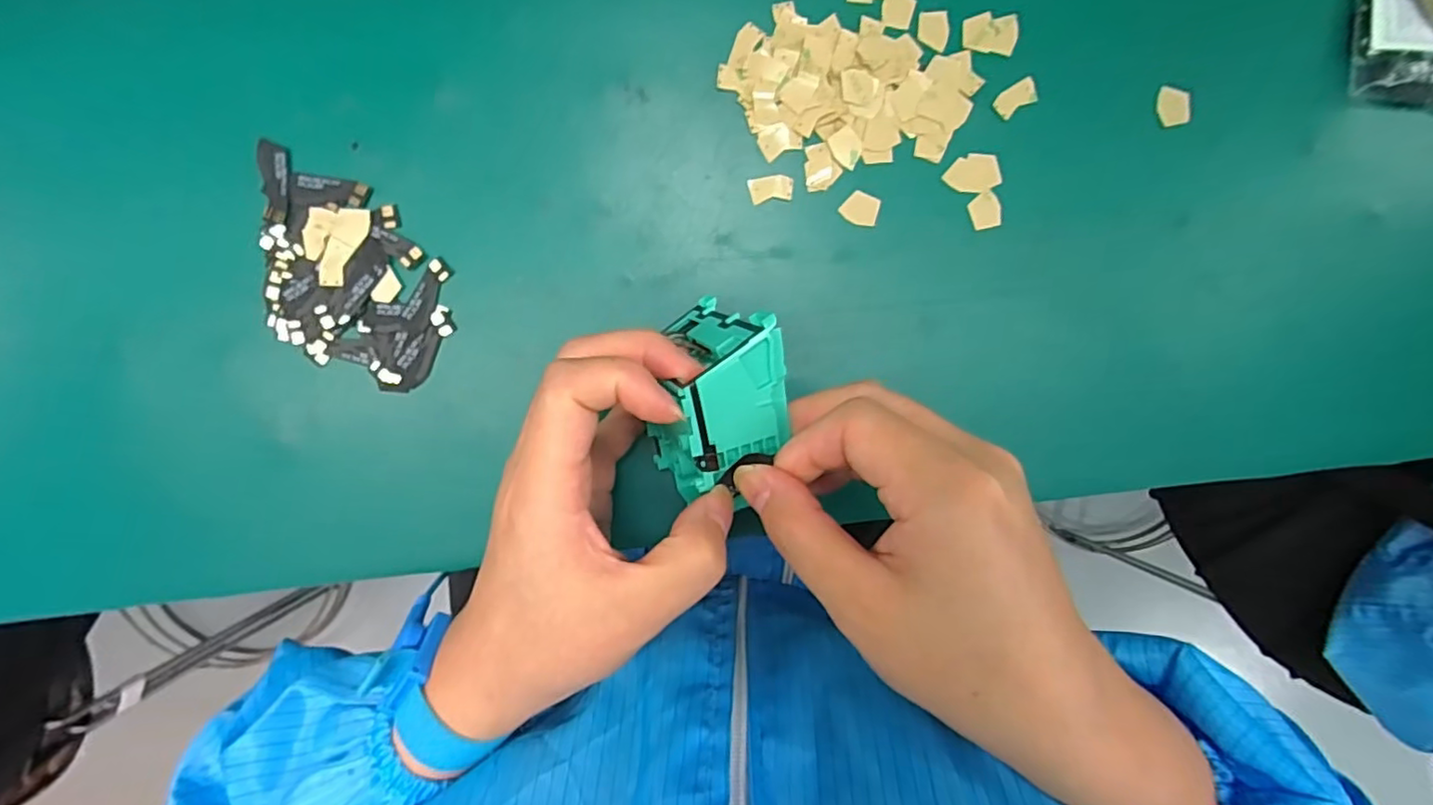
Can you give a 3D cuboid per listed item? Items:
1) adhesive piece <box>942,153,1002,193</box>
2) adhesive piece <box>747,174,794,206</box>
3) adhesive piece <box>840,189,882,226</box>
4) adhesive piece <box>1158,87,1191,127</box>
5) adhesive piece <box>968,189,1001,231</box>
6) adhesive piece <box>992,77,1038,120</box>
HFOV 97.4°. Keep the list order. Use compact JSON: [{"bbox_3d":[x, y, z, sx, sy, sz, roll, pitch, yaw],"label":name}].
[{"bbox_3d":[0.119,-0.106,0.291,0.026,0.004,0.017,-5,95,3],"label":"adhesive piece"},{"bbox_3d":[0.025,-0.098,0.289,0.020,0.004,0.012,-8,95,3],"label":"adhesive piece"},{"bbox_3d":[0.067,-0.090,0.290,0.018,0.004,0.014,15,95,1],"label":"adhesive piece"},{"bbox_3d":[0.211,-0.137,0.288,0.014,0.004,0.018,-8,95,3],"label":"adhesive piece"},{"bbox_3d":[0.125,-0.090,0.292,0.014,0.004,0.017,-13,94,3],"label":"adhesive piece"},{"bbox_3d":[0.137,-0.139,0.286,0.020,0.004,0.011,-33,93,5],"label":"adhesive piece"}]

